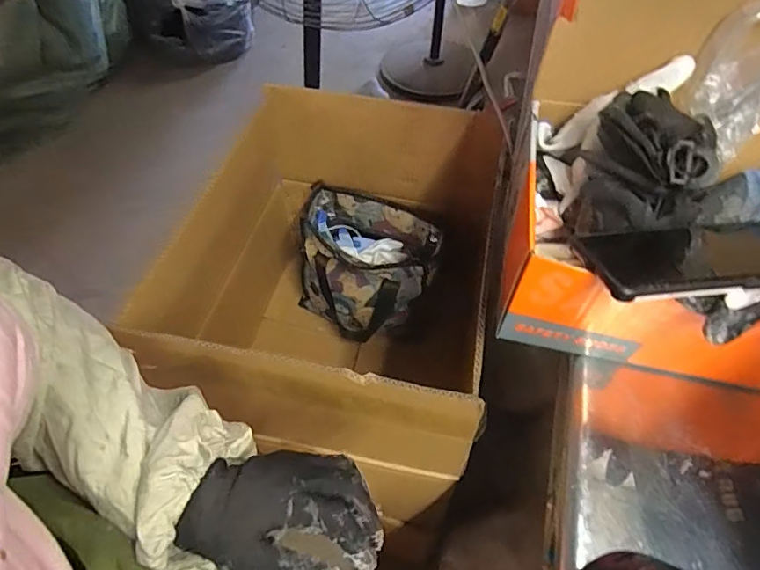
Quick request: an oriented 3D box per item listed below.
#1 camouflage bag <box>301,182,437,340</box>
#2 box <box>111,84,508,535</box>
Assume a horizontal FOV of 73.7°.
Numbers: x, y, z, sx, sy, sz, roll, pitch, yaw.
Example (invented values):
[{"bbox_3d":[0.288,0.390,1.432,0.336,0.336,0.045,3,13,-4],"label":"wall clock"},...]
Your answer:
[{"bbox_3d":[-0.023,-0.028,0.908,0.235,0.209,0.166,16,54,11],"label":"camouflage bag"},{"bbox_3d":[-0.063,0.006,0.773,0.412,0.412,0.478,12,53,8],"label":"box"}]

